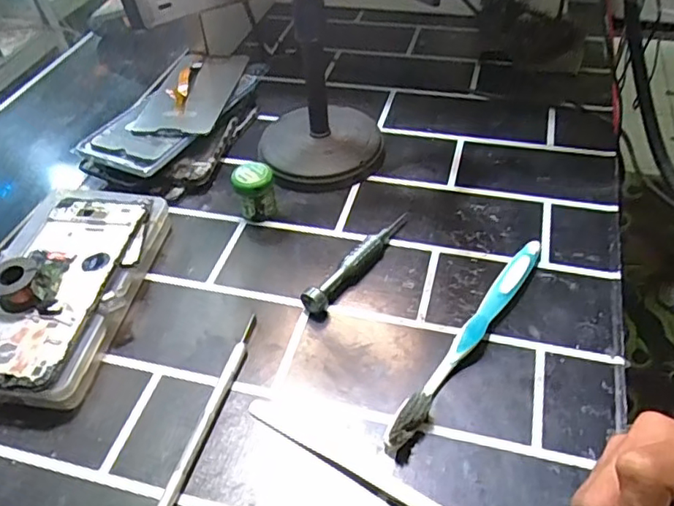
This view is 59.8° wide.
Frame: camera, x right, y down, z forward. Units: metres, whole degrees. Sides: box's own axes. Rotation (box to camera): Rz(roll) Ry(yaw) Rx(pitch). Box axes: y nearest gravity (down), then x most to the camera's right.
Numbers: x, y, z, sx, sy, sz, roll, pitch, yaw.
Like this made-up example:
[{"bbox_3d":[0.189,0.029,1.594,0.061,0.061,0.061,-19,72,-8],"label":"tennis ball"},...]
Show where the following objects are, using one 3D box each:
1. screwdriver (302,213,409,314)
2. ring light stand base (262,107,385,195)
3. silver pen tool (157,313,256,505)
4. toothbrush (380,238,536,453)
[{"bbox_3d":[0.018,0.003,0.416,0.018,0.018,0.112,31,54,30],"label":"screwdriver"},{"bbox_3d":[-0.012,-0.092,0.504,0.103,0.028,0.100,-4,45,-1],"label":"ring light stand base"},{"bbox_3d":[-0.073,0.091,0.340,0.009,0.009,0.138,10,46,13],"label":"silver pen tool"},{"bbox_3d":[0.084,0.049,0.362,0.014,0.016,0.184,27,52,27],"label":"toothbrush"}]

